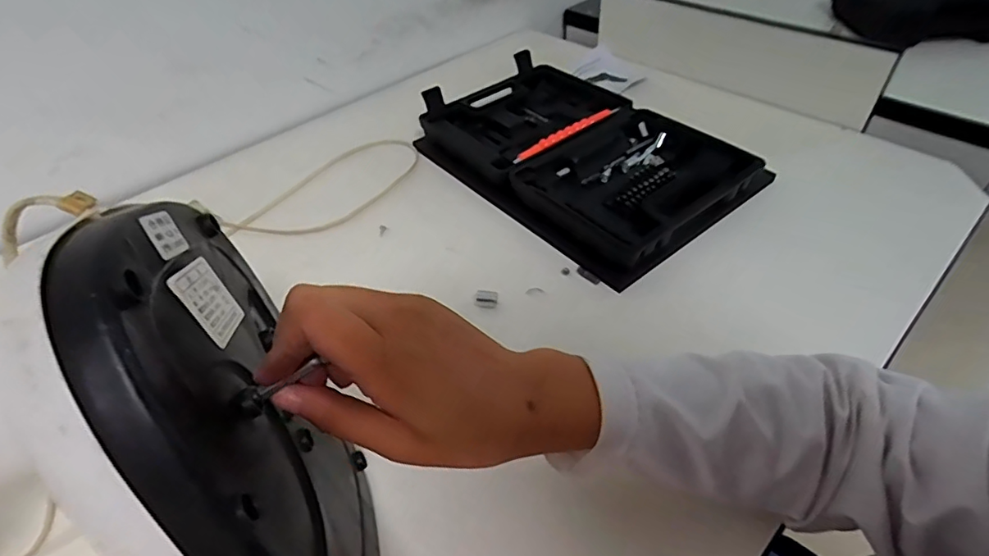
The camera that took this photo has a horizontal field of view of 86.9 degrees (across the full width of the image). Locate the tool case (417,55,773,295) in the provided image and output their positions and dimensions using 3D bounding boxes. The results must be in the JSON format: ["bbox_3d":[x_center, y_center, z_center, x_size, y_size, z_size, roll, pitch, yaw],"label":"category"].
[{"bbox_3d":[0.091,-0.146,0.602,0.233,0.058,0.355,-32,52,-25],"label":"tool case"}]

